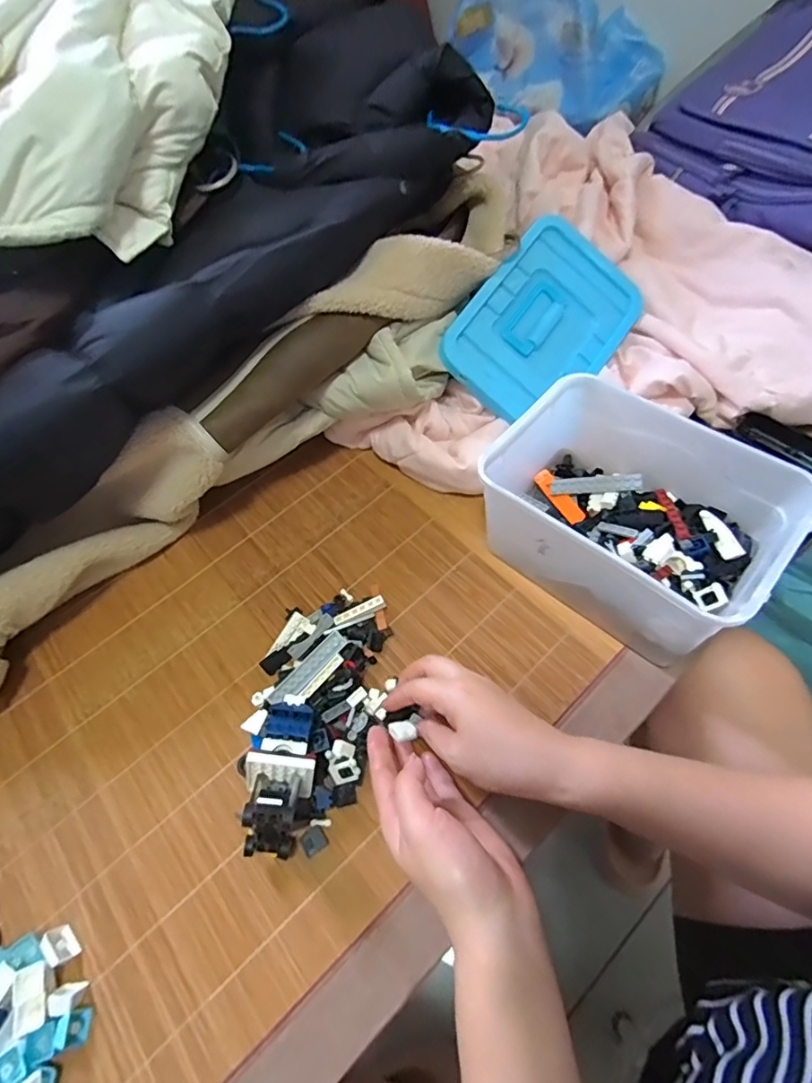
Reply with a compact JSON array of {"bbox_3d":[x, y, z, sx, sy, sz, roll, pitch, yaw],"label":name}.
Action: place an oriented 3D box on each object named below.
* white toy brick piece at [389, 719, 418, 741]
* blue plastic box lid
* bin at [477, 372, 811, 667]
[{"bbox_3d":[-0.003,0.145,0.398,0.020,0.011,0.017,-12,61,-3],"label":"white toy brick piece"},{"bbox_3d":[0.146,-0.226,0.546,0.149,0.014,0.213,39,78,-9],"label":"blue plastic box lid"},{"bbox_3d":[0.176,-0.024,0.438,0.230,0.108,0.146,37,69,25],"label":"bin"}]

